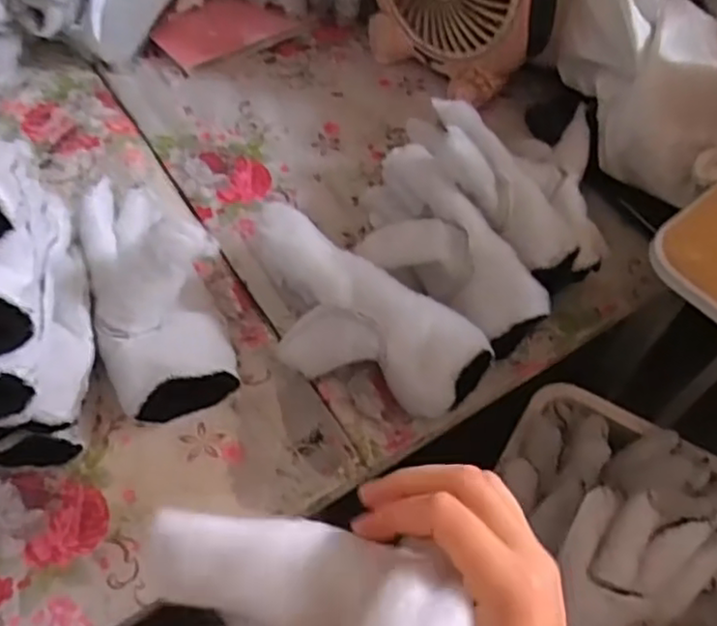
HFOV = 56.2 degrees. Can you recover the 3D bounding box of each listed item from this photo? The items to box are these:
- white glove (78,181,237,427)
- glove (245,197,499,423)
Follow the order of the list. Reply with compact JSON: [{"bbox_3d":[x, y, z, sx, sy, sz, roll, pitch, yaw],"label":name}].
[{"bbox_3d":[-0.174,-0.020,0.570,0.106,0.072,0.212,-18,78,-15],"label":"white glove"},{"bbox_3d":[0.000,0.009,0.590,0.228,0.114,0.094,25,58,13],"label":"glove"}]

